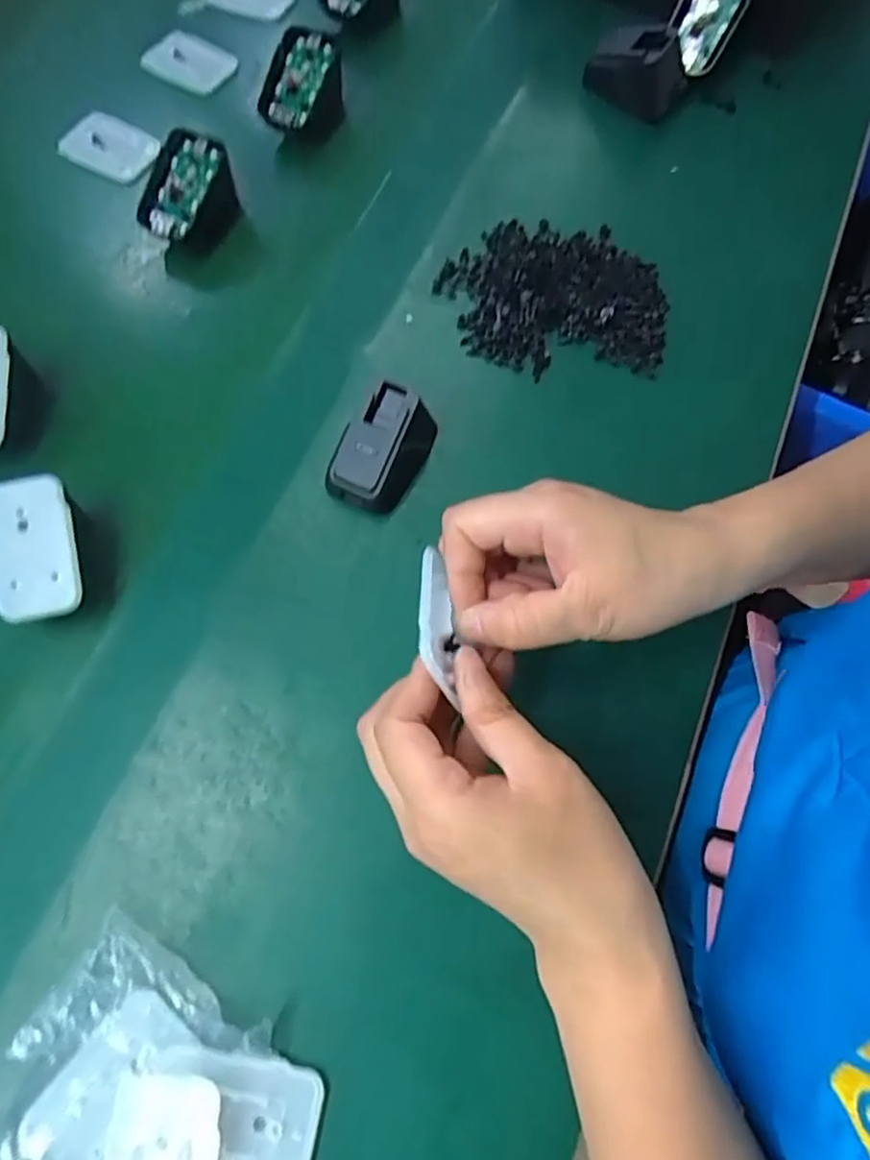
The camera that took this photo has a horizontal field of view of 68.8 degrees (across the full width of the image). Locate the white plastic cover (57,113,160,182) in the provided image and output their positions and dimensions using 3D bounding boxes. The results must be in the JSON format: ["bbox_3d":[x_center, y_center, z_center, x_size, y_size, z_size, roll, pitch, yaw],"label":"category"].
[{"bbox_3d":[-0.234,-0.314,0.462,0.068,0.010,0.042,23,72,9],"label":"white plastic cover"}]

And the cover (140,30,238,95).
[{"bbox_3d":[-0.189,-0.406,0.495,0.064,0.010,0.051,34,74,13],"label":"cover"}]

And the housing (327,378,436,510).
[{"bbox_3d":[-0.029,-0.071,0.347,0.042,0.033,0.063,26,73,10],"label":"housing"}]

